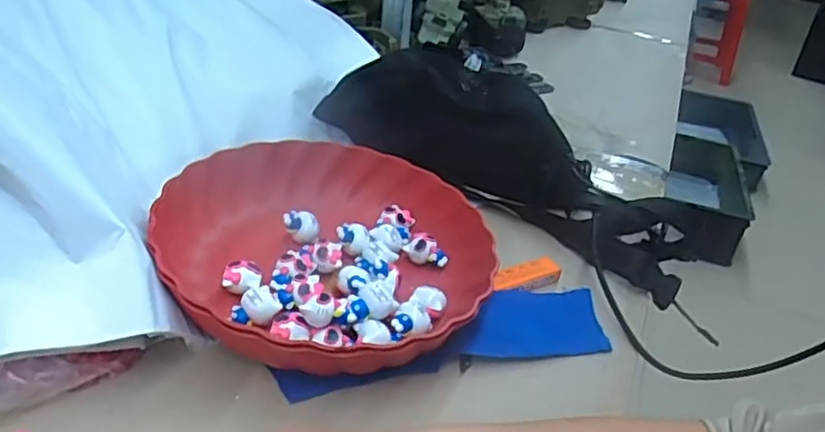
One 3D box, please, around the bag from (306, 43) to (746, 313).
[{"bbox_3d":[0.085,-0.049,0.632,0.356,0.101,0.114,30,39,12],"label":"bag"}]

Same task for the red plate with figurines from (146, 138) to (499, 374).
[{"bbox_3d":[-0.058,0.025,0.499,0.229,0.065,0.234,5,33,-3],"label":"red plate with figurines"}]

